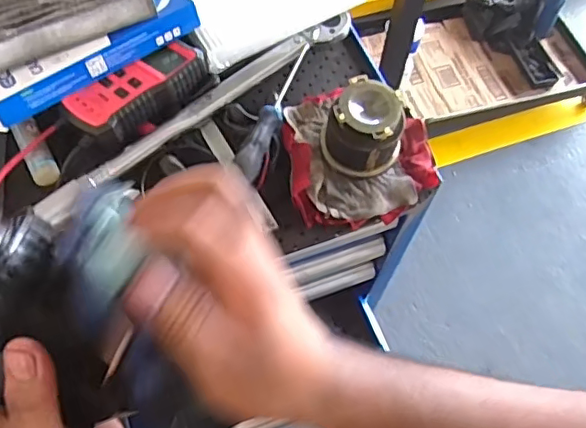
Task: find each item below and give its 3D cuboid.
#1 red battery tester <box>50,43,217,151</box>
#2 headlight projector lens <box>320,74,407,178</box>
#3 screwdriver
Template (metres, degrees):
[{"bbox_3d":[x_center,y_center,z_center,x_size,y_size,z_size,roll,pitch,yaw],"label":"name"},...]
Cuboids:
[{"bbox_3d":[-0.155,-0.122,0.584,0.151,0.034,0.063,-38,70,-20],"label":"red battery tester"},{"bbox_3d":[0.067,-0.082,0.548,0.065,0.078,0.060,1,62,-2],"label":"headlight projector lens"},{"bbox_3d":[-0.018,-0.107,0.583,0.022,0.031,0.175,18,63,7],"label":"screwdriver"}]

